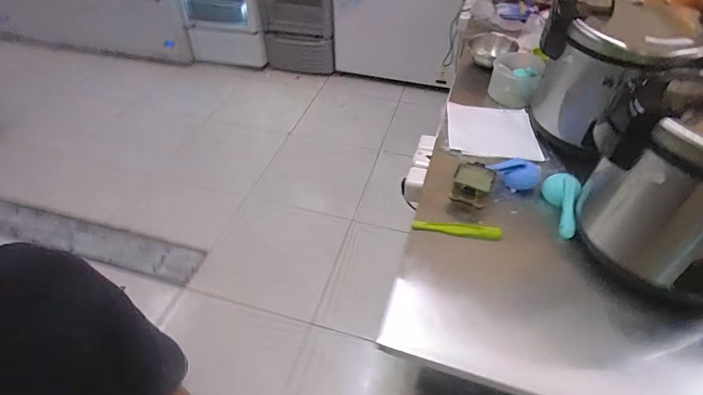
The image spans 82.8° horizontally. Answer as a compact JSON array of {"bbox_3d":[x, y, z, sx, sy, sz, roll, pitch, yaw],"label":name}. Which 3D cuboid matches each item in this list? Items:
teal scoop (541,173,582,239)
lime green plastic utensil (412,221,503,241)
[{"bbox_3d":[0.529,0.010,1.003,0.071,0.060,0.179,11,46,11],"label":"teal scoop"},{"bbox_3d":[0.260,0.076,0.983,0.213,0.023,0.034,6,45,6],"label":"lime green plastic utensil"}]

